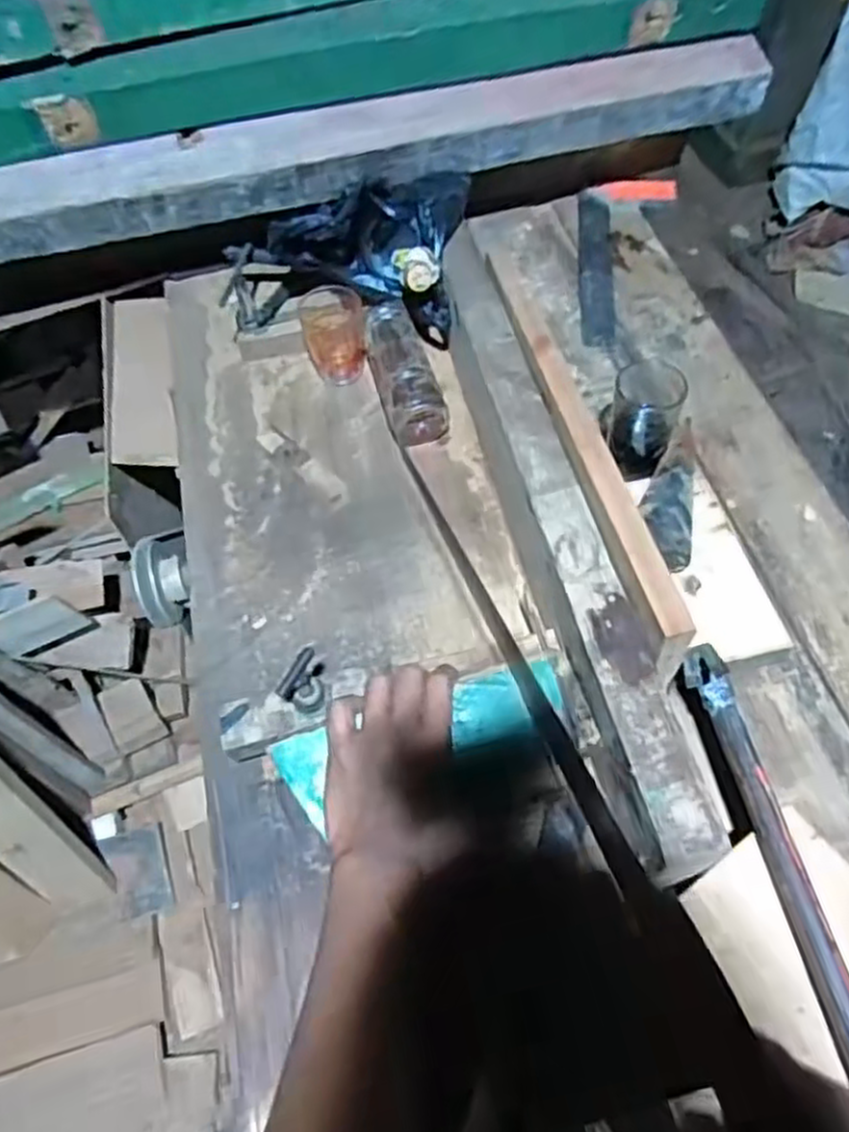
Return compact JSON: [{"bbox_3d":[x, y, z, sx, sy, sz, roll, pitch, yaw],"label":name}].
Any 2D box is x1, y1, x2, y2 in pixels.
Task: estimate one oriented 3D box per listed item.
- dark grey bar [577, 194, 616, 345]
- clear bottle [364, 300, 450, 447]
[{"bbox_3d":[0.212,-0.377,0.942,0.042,0.015,0.295,3,60,6],"label":"dark grey bar"},{"bbox_3d":[-0.020,-0.203,0.804,0.065,0.058,0.154,-14,60,-4],"label":"clear bottle"}]

